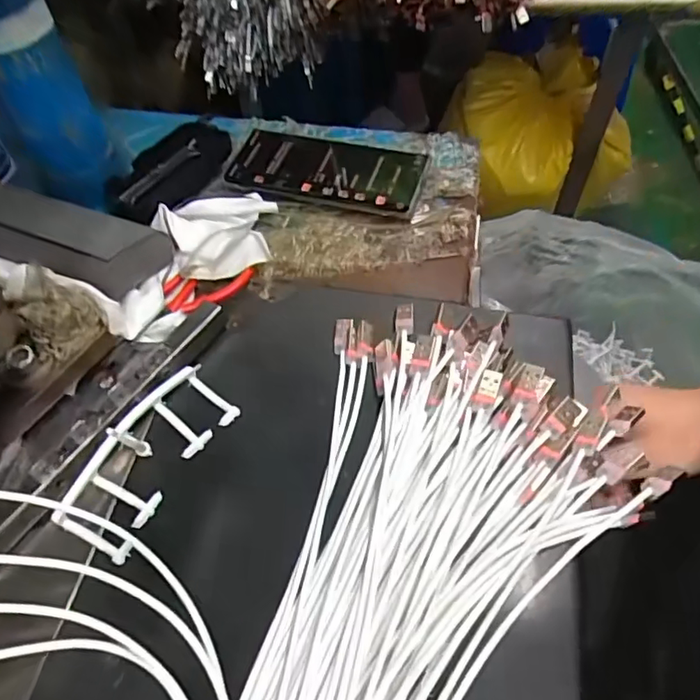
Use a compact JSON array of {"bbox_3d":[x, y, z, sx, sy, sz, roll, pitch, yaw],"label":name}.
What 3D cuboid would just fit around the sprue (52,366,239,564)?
[{"bbox_3d":[-0.119,0.061,0.327,0.055,0.011,0.113,27,63,17],"label":"sprue"}]

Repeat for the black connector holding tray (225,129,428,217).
[{"bbox_3d":[-0.021,-0.153,0.461,0.160,0.019,0.073,14,60,10],"label":"black connector holding tray"}]

